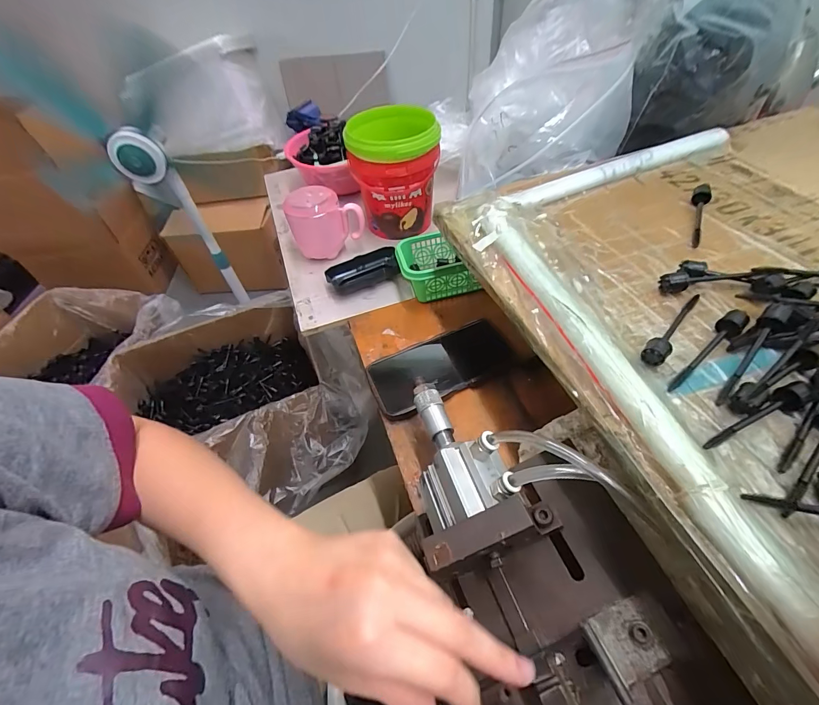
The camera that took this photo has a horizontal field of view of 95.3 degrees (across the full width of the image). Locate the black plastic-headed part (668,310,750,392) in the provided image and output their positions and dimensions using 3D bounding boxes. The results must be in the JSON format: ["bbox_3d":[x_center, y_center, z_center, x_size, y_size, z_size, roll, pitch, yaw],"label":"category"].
[{"bbox_3d":[0.201,-0.002,0.253,0.086,0.015,0.015,-32,56,-21],"label":"black plastic-headed part"}]

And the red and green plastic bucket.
[{"bbox_3d":[-0.023,-0.276,0.582,0.128,0.147,0.138,-8,51,0],"label":"red and green plastic bucket"}]

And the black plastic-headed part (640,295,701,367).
[{"bbox_3d":[0.193,-0.019,0.268,0.085,0.012,0.015,-37,57,-24],"label":"black plastic-headed part"}]

